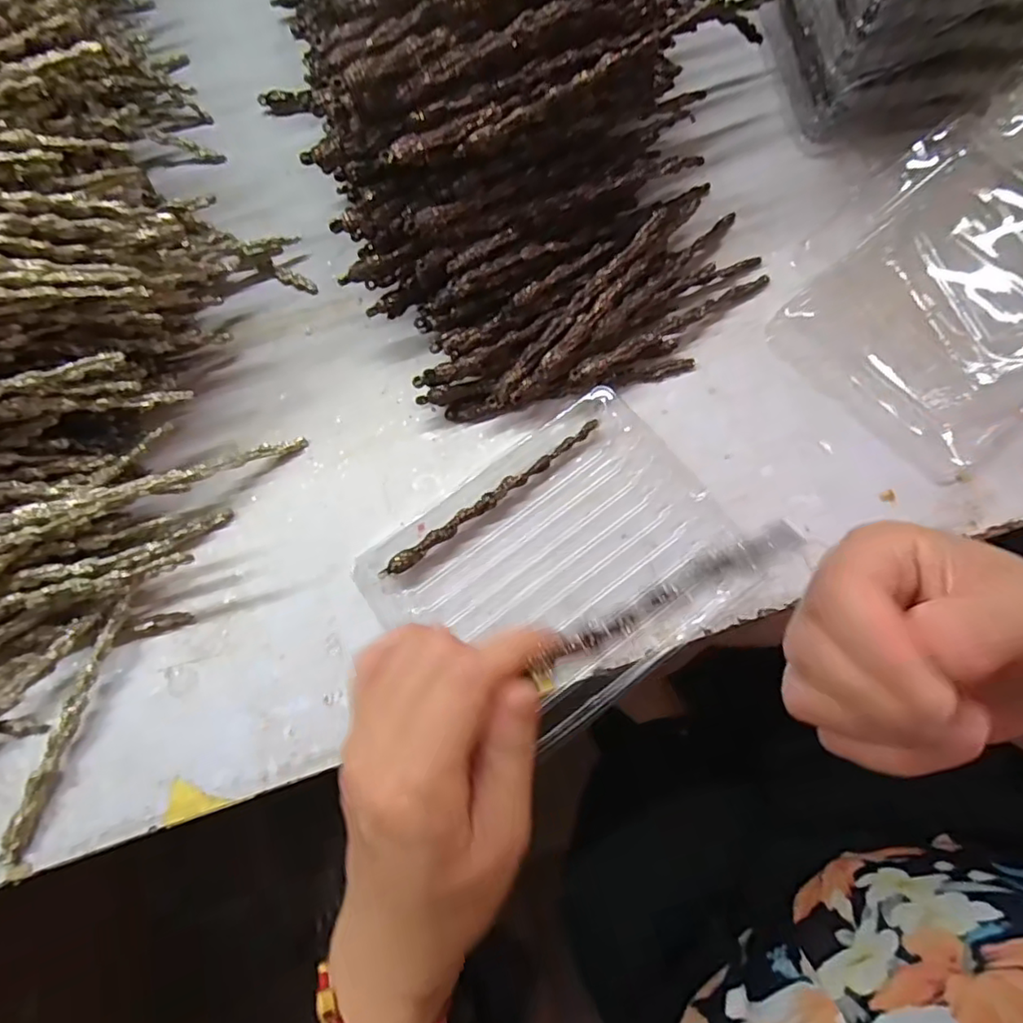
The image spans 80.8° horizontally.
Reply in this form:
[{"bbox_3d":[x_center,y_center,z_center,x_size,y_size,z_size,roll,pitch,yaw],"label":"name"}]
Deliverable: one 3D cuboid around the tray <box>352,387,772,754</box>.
[{"bbox_3d":[0.026,0.030,0.334,0.179,0.031,0.149,-36,75,-9],"label":"tray"}]

